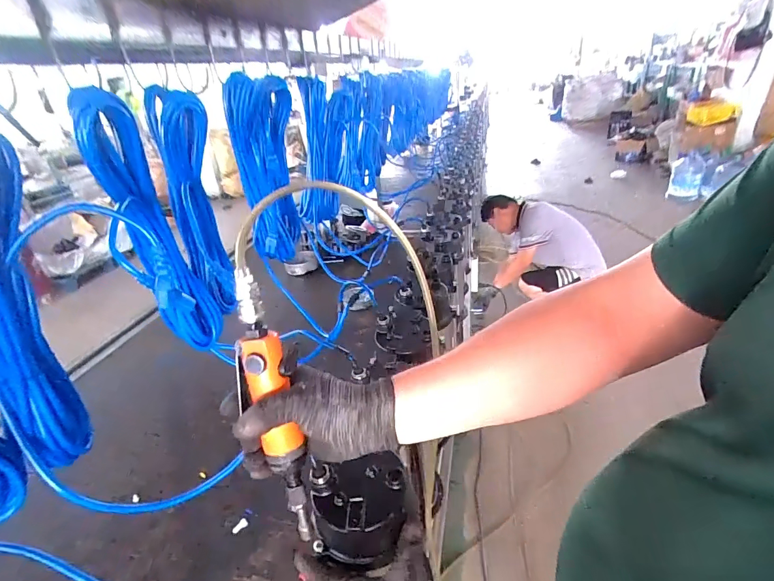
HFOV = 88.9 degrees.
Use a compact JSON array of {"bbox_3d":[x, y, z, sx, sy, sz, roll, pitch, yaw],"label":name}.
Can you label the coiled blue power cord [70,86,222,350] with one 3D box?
[{"bbox_3d":[-0.312,-0.065,0.536,0.102,0.361,0.075,-23,33,-28],"label":"coiled blue power cord"}]

